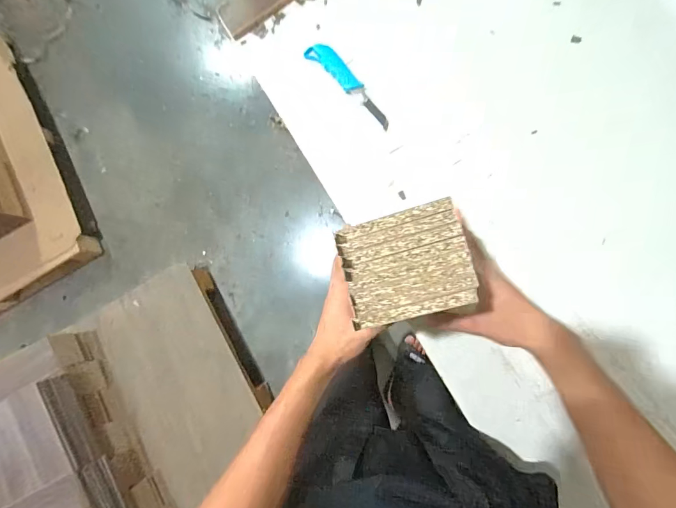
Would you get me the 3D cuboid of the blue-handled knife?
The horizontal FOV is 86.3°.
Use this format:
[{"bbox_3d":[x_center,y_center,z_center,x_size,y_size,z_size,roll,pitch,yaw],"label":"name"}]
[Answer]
[{"bbox_3d":[0.023,-0.312,0.654,0.208,0.017,0.039,45,93,8],"label":"blue-handled knife"}]

